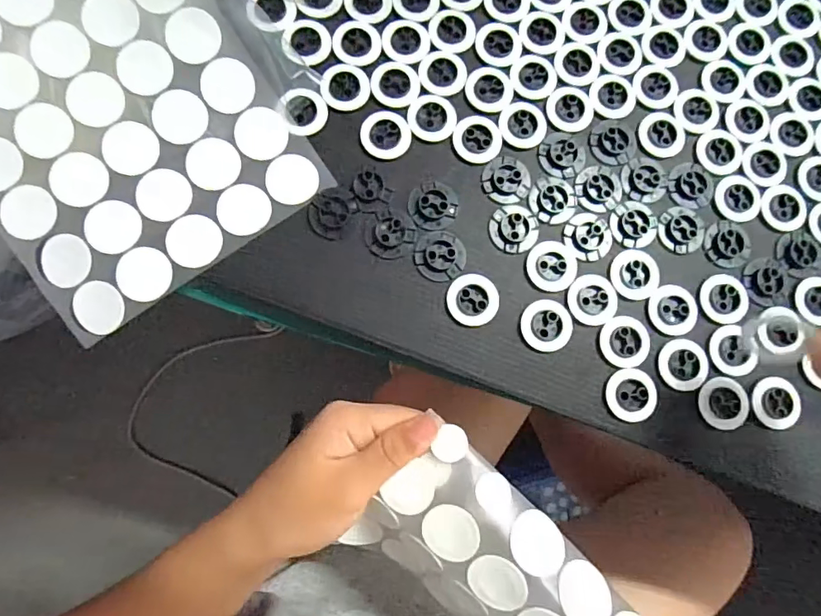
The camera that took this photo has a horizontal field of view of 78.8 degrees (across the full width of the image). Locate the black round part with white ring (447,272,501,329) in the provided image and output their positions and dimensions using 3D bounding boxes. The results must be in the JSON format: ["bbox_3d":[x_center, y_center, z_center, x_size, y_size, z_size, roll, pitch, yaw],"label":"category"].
[{"bbox_3d":[0.034,-0.005,0.271,0.028,0.004,0.028,1,82,-5],"label":"black round part with white ring"}]

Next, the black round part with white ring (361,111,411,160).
[{"bbox_3d":[-0.013,-0.098,0.280,0.028,0.004,0.028,1,82,-5],"label":"black round part with white ring"}]

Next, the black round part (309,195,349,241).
[{"bbox_3d":[-0.044,-0.049,0.270,0.022,0.004,0.023,1,82,-5],"label":"black round part"}]

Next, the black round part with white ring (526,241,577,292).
[{"bbox_3d":[0.079,-0.024,0.278,0.027,0.004,0.028,1,82,-5],"label":"black round part with white ring"}]

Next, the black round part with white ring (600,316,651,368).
[{"bbox_3d":[0.119,0.019,0.276,0.027,0.004,0.028,1,82,-5],"label":"black round part with white ring"}]

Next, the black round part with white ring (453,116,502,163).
[{"bbox_3d":[0.039,-0.097,0.285,0.027,0.004,0.028,1,82,-5],"label":"black round part with white ring"}]

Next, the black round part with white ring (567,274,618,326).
[{"bbox_3d":[0.102,-0.005,0.277,0.027,0.004,0.028,1,82,-5],"label":"black round part with white ring"}]

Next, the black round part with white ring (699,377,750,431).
[{"bbox_3d":[0.174,0.053,0.277,0.028,0.004,0.028,1,82,-5],"label":"black round part with white ring"}]

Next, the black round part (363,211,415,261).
[{"bbox_3d":[-0.012,-0.039,0.271,0.026,0.004,0.023,32,80,0],"label":"black round part"}]

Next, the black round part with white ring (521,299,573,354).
[{"bbox_3d":[0.075,0.009,0.273,0.029,0.004,0.028,1,82,-5],"label":"black round part with white ring"}]

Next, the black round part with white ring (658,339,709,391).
[{"bbox_3d":[0.152,0.031,0.276,0.027,0.004,0.028,1,82,-5],"label":"black round part with white ring"}]

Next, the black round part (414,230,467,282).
[{"bbox_3d":[0.017,-0.029,0.272,0.027,0.004,0.027,1,82,-5],"label":"black round part"}]

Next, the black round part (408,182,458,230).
[{"bbox_3d":[0.013,-0.056,0.276,0.026,0.004,0.026,1,82,-5],"label":"black round part"}]

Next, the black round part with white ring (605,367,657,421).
[{"bbox_3d":[0.121,0.048,0.272,0.026,0.004,0.028,1,82,-5],"label":"black round part with white ring"}]

